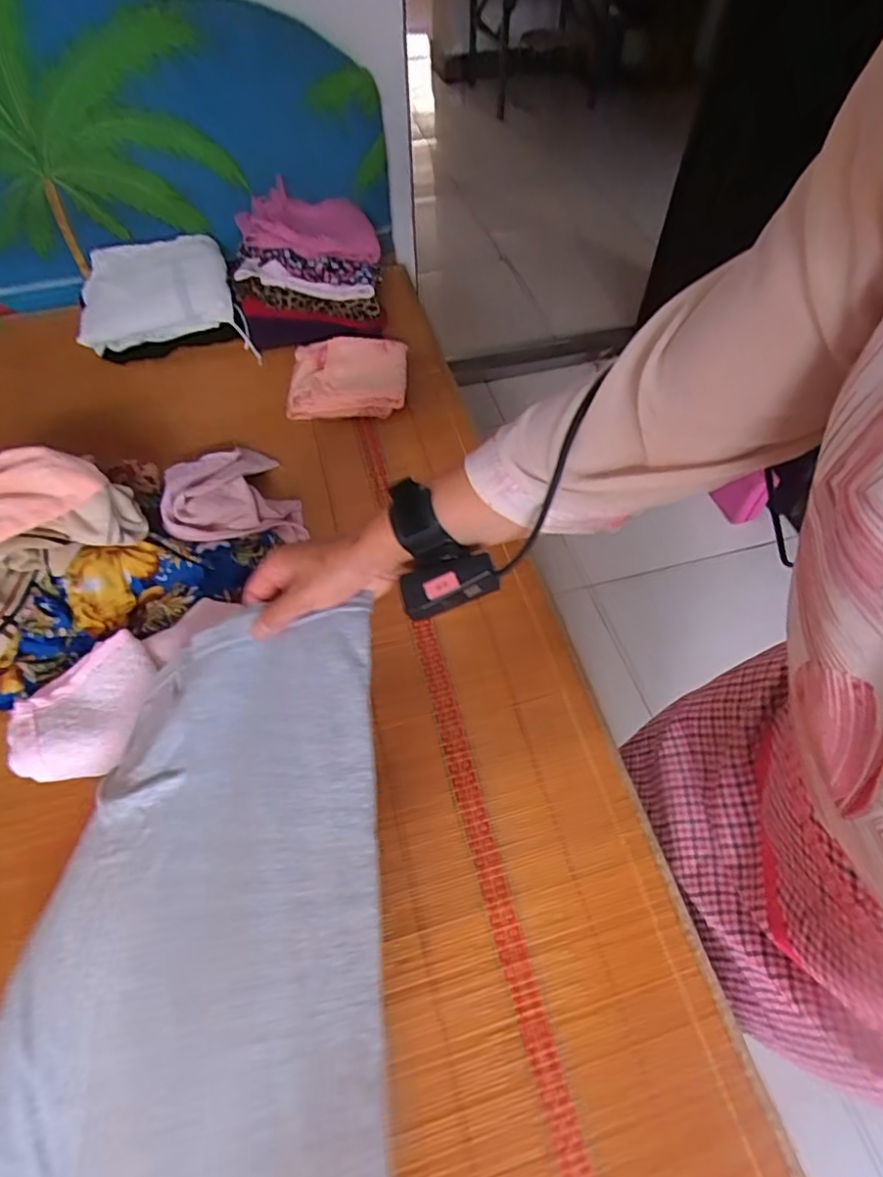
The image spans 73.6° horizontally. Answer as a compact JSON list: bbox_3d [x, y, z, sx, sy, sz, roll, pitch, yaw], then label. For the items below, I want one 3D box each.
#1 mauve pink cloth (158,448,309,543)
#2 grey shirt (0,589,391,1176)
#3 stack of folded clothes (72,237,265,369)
[{"bbox_3d":[-0.287,-0.141,0.823,0.180,0.060,0.185,-9,57,-4],"label":"mauve pink cloth"},{"bbox_3d":[-0.180,0.307,0.377,0.340,0.067,0.570,-19,59,19],"label":"grey shirt"},{"bbox_3d":[-0.480,-0.498,1.017,0.252,0.121,0.174,-10,56,-6],"label":"stack of folded clothes"}]

